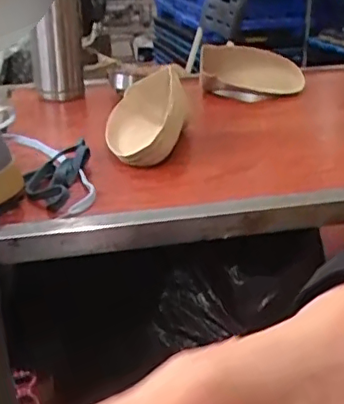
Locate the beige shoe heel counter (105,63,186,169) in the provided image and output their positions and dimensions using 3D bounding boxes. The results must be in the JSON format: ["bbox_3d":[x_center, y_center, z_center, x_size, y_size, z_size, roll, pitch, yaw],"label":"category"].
[{"bbox_3d":[-0.029,-0.105,0.676,0.087,0.063,0.208,-1,24,0],"label":"beige shoe heel counter"}]

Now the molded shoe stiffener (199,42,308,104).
[{"bbox_3d":[0.127,-0.211,0.915,0.189,0.077,0.065,-14,27,-26],"label":"molded shoe stiffener"}]

